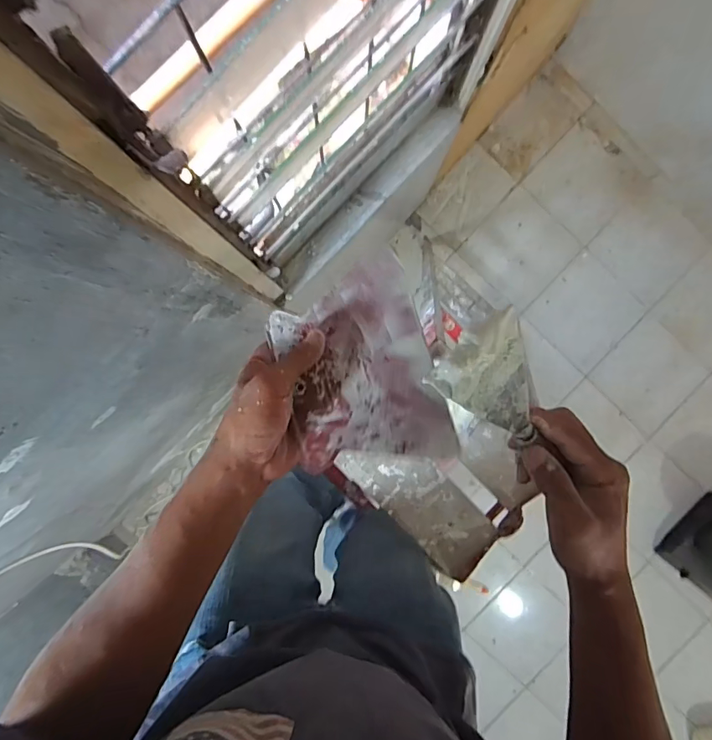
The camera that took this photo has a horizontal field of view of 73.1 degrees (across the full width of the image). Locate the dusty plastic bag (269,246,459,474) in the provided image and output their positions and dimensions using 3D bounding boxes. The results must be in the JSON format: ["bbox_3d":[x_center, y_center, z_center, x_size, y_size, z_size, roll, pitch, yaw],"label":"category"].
[{"bbox_3d":[0.000,-0.001,0.384,0.116,0.007,0.161,-18,81,9],"label":"dusty plastic bag"}]

